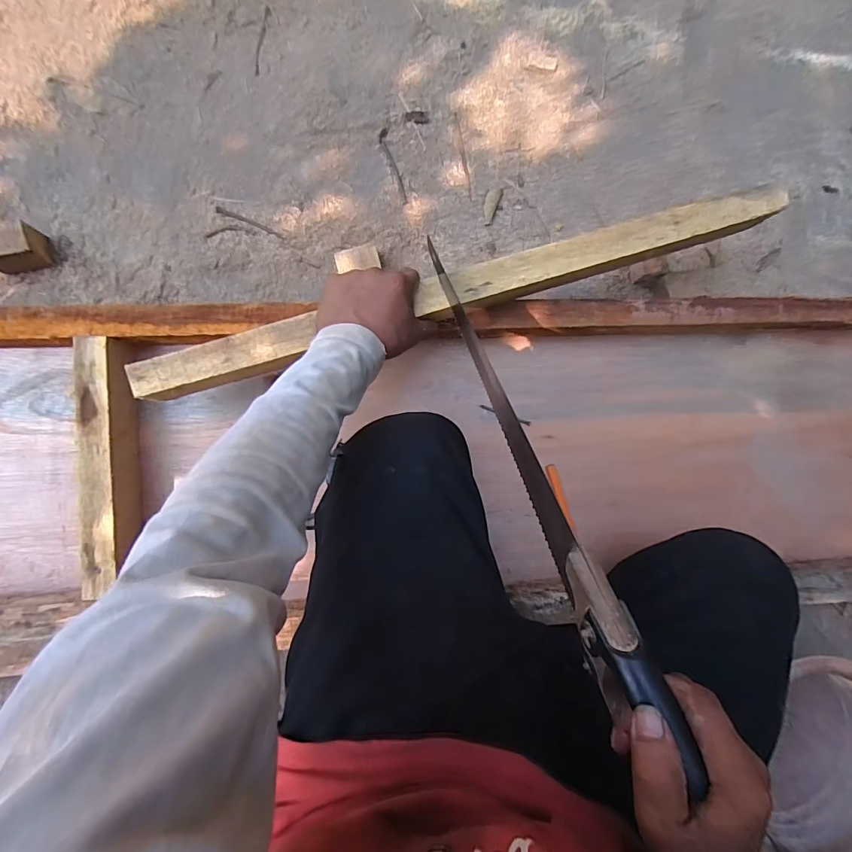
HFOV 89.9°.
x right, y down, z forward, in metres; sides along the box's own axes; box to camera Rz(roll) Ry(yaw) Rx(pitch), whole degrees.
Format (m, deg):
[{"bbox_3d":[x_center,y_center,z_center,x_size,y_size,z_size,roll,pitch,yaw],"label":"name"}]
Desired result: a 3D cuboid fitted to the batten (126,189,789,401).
[{"bbox_3d":[0.053,-0.152,0.481,0.733,0.042,0.048,-17,93,-5],"label":"batten"}]

